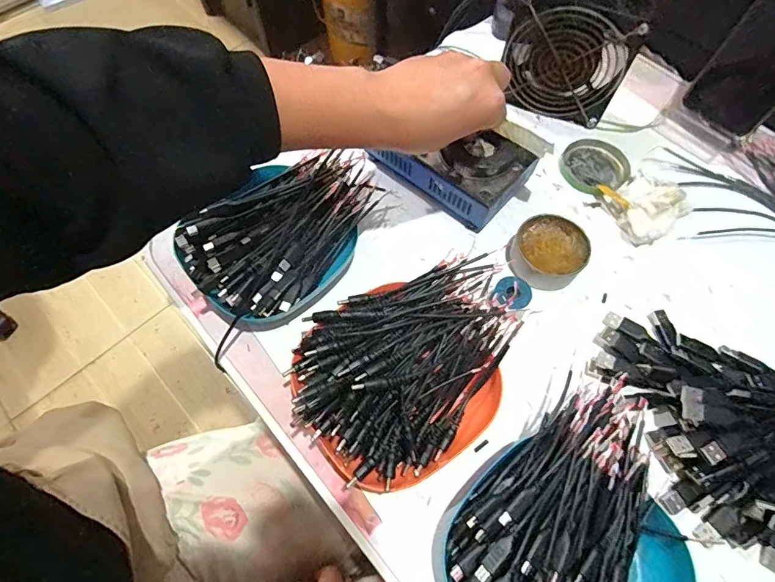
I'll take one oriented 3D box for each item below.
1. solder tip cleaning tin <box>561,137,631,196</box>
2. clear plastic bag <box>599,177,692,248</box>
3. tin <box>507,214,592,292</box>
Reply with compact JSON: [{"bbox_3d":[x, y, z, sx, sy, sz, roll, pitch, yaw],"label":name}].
[{"bbox_3d":[0.213,-0.131,0.462,0.064,0.008,0.066,0,64,0],"label":"solder tip cleaning tin"},{"bbox_3d":[0.251,-0.082,0.427,0.072,0.024,0.059,-29,68,-13],"label":"clear plastic bag"},{"bbox_3d":[0.144,-0.033,0.402,0.062,0.026,0.068,0,64,0],"label":"tin"}]

